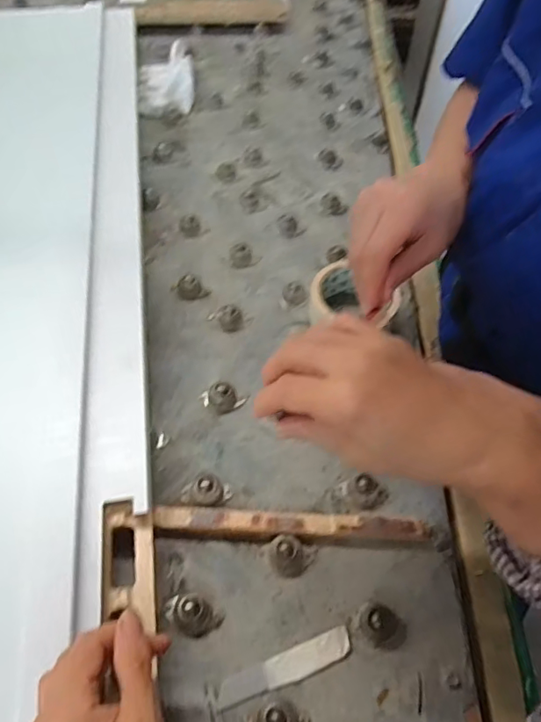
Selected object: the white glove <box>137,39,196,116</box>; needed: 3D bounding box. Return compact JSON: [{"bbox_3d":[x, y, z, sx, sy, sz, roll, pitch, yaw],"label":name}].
[{"bbox_3d":[-0.168,-0.450,0.850,0.089,0.033,0.159,-6,54,-7],"label":"white glove"}]

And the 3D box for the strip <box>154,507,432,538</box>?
[{"bbox_3d":[0.017,0.139,0.450,0.225,0.019,0.019,3,54,0],"label":"strip"}]

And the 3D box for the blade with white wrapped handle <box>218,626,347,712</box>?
[{"bbox_3d":[0.012,0.234,0.404,0.106,0.006,0.022,-20,61,-11],"label":"blade with white wrapped handle"}]

